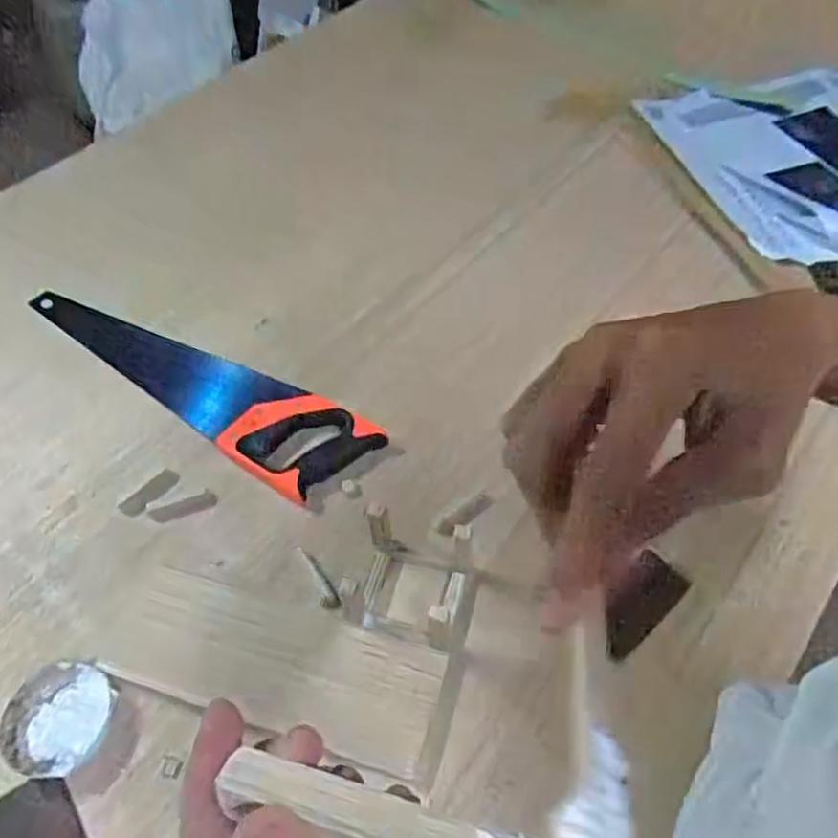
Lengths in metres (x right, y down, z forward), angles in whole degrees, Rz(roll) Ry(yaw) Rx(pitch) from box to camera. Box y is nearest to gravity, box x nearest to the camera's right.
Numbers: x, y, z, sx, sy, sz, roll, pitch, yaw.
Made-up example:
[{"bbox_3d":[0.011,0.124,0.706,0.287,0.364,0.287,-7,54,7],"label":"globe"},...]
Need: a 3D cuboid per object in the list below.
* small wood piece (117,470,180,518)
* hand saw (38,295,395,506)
[{"bbox_3d":[-0.276,0.075,0.685,0.025,0.004,0.062,36,62,28],"label":"small wood piece"},{"bbox_3d":[-0.278,-0.052,0.770,0.503,0.030,0.111,26,58,22],"label":"hand saw"}]

